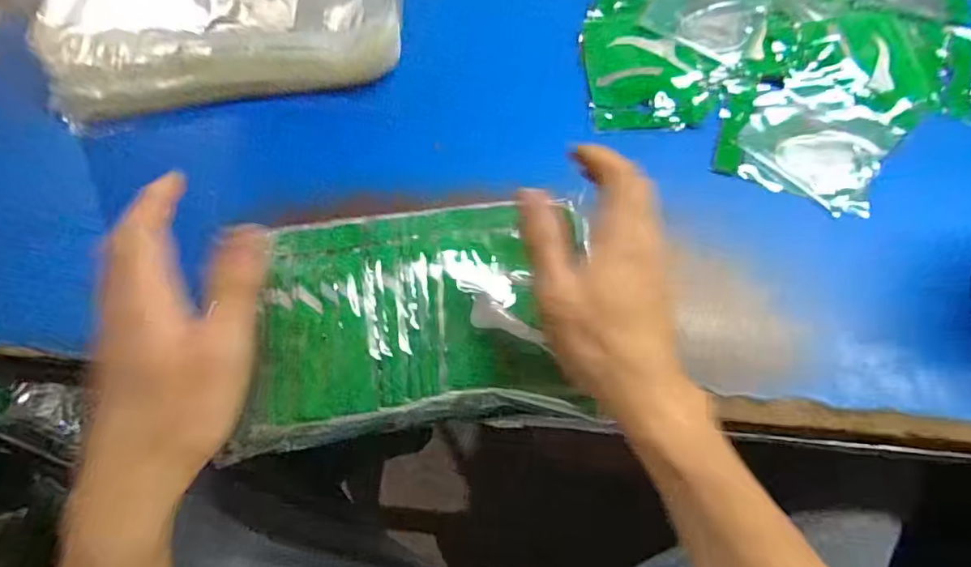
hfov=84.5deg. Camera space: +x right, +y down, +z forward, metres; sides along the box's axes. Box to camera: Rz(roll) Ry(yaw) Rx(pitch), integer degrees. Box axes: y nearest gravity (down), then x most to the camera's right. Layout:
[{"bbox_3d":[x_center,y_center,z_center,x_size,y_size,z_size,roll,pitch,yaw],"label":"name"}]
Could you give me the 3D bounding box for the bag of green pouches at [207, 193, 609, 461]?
[{"bbox_3d":[-0.056,0.020,0.350,0.214,0.032,0.150,-6,66,0],"label":"bag of green pouches"}]

